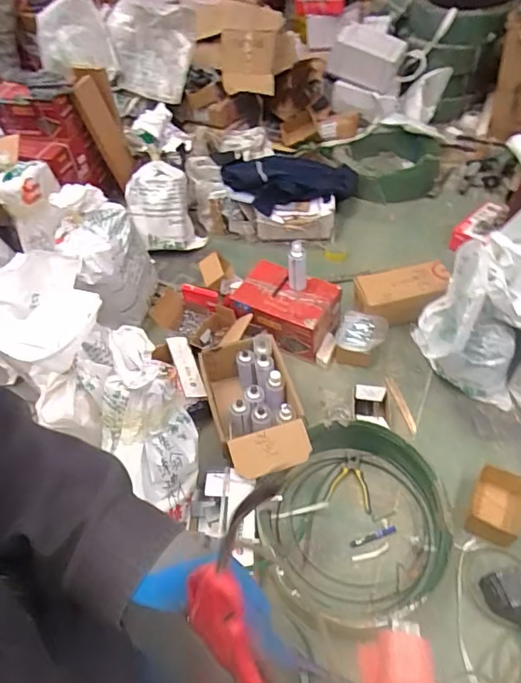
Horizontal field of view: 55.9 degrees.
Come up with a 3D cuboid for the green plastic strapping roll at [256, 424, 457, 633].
[{"bbox_3d":[0.260,0.492,1.390,0.506,0.190,0.540,-2,49,3],"label":"green plastic strapping roll"}]

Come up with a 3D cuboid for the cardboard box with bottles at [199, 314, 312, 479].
[{"bbox_3d":[-0.027,0.193,1.679,0.276,0.178,0.602,-17,50,-10],"label":"cardboard box with bottles"}]

